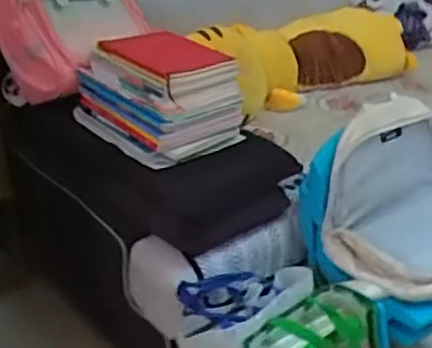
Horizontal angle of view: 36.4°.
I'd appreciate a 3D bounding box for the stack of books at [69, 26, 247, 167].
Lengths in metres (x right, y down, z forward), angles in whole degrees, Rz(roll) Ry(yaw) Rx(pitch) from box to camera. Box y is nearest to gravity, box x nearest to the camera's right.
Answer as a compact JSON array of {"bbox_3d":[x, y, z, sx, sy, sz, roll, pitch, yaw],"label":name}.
[{"bbox_3d":[-0.121,-0.172,1.355,0.208,0.182,0.295,-21,36,-35],"label":"stack of books"}]

